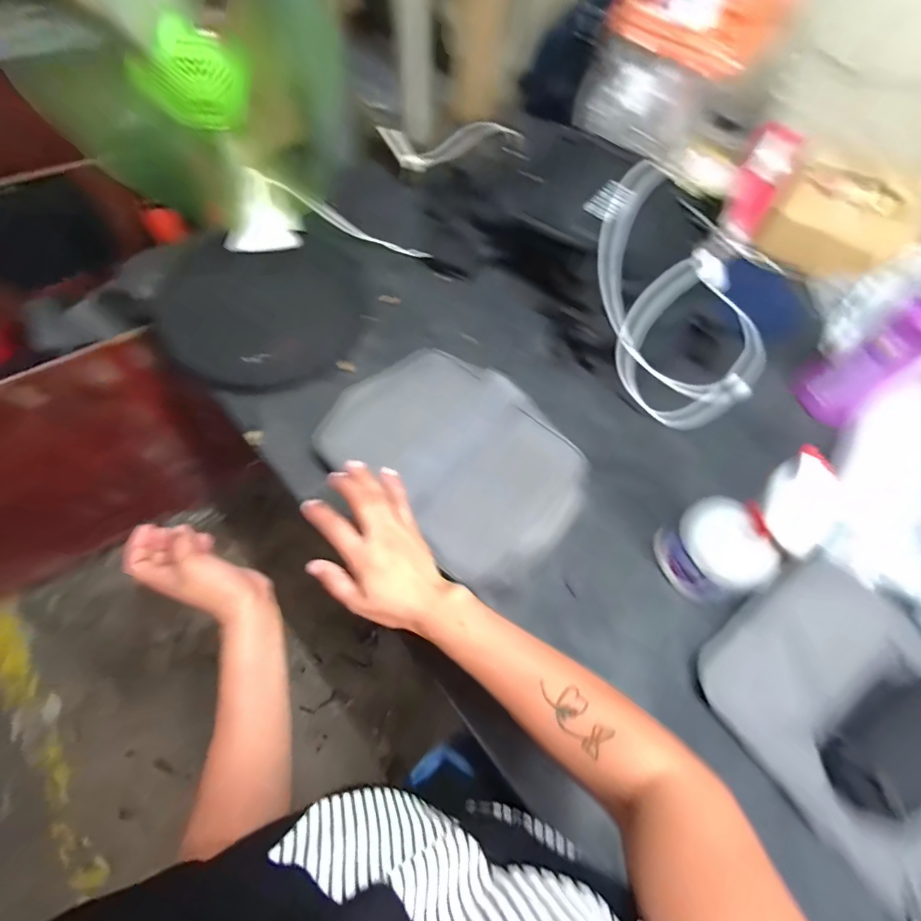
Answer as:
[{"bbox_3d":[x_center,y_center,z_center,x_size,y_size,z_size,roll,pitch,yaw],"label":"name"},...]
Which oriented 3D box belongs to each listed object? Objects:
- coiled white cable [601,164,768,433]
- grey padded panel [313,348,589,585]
[{"bbox_3d":[0.294,-0.198,0.565,0.283,0.176,0.218,30,65,11],"label":"coiled white cable"},{"bbox_3d":[-0.004,-0.010,0.502,0.288,0.030,0.205,38,67,15],"label":"grey padded panel"}]

